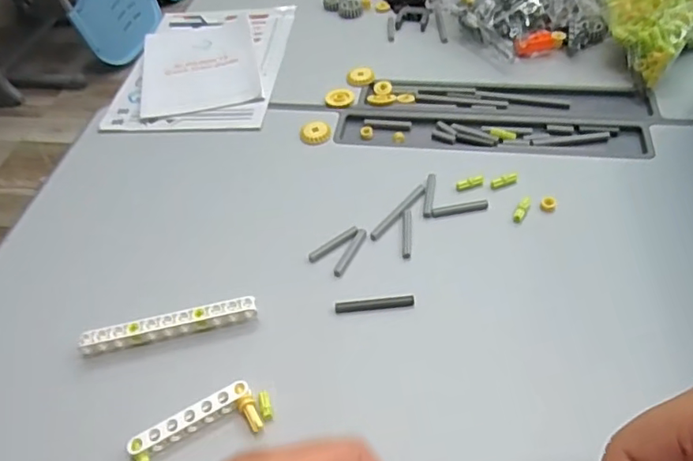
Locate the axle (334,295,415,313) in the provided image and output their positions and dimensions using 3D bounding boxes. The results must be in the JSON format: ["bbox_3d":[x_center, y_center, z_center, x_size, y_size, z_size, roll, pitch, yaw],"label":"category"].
[{"bbox_3d":[0.017,0.046,0.359,0.049,0.004,0.006,-6,50,1],"label":"axle"}]

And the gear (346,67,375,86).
[{"bbox_3d":[0.013,-0.139,0.522,0.021,0.008,0.021,-3,50,4],"label":"gear"}]

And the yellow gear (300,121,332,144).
[{"bbox_3d":[-0.025,-0.082,0.474,0.025,0.008,0.023,-9,50,-1],"label":"yellow gear"}]

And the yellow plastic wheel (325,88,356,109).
[{"bbox_3d":[-0.005,-0.115,0.502,0.025,0.006,0.021,-10,50,-2],"label":"yellow plastic wheel"}]

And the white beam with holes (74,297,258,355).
[{"bbox_3d":[-0.107,0.060,0.355,0.105,0.020,0.011,-13,50,-4],"label":"white beam with holes"}]

